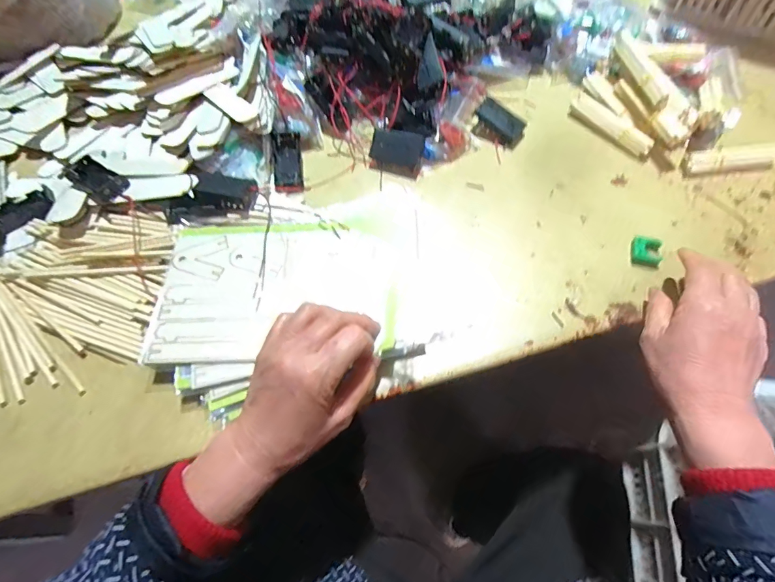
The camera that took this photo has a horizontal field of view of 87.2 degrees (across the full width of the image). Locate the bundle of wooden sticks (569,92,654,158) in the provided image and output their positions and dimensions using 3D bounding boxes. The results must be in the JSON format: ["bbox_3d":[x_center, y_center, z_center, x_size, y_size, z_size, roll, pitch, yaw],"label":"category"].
[{"bbox_3d":[0.261,-0.193,0.470,0.026,0.021,0.103,-35,67,-15],"label":"bundle of wooden sticks"}]

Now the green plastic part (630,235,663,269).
[{"bbox_3d":[0.252,-0.039,0.396,0.027,0.012,0.029,8,63,6],"label":"green plastic part"}]

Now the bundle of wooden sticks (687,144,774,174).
[{"bbox_3d":[0.374,-0.142,0.439,0.101,0.025,0.020,-6,62,-2],"label":"bundle of wooden sticks"}]

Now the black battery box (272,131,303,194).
[{"bbox_3d":[-0.110,-0.140,0.449,0.029,0.013,0.068,-4,86,0],"label":"black battery box"}]

